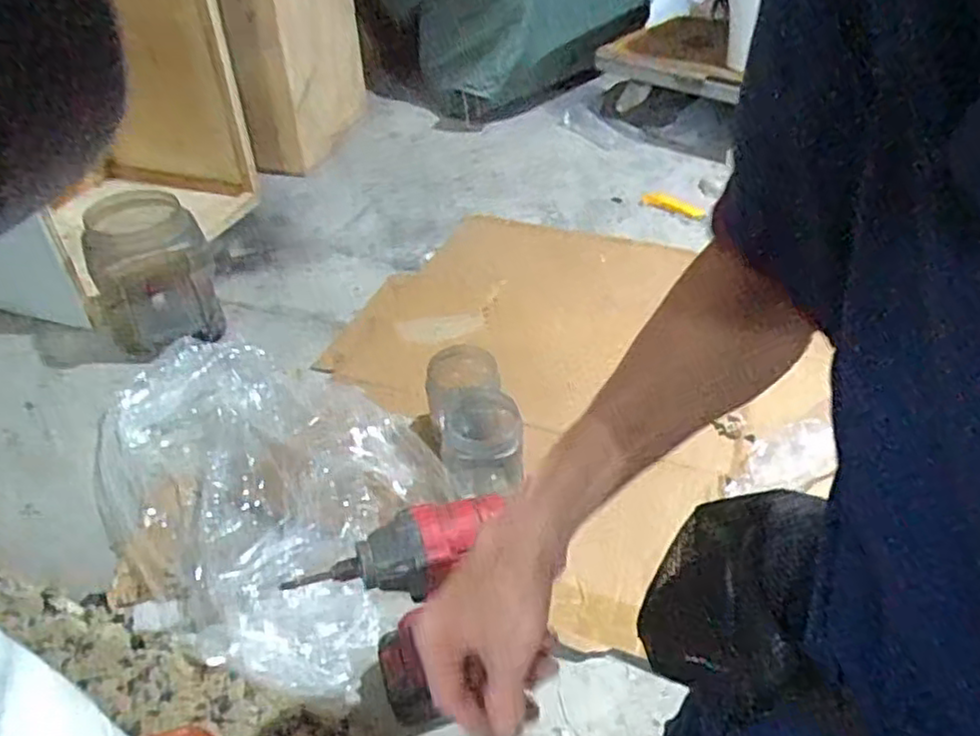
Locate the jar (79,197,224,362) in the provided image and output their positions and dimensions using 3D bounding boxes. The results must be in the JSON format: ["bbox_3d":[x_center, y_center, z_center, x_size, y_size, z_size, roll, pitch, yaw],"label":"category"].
[{"bbox_3d":[-0.530,-0.138,1.098,0.181,0.201,0.187,-20,44,-21],"label":"jar"}]

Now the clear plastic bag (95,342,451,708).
[{"bbox_3d":[-0.306,0.120,0.878,0.598,0.085,0.357,32,50,32],"label":"clear plastic bag"}]

